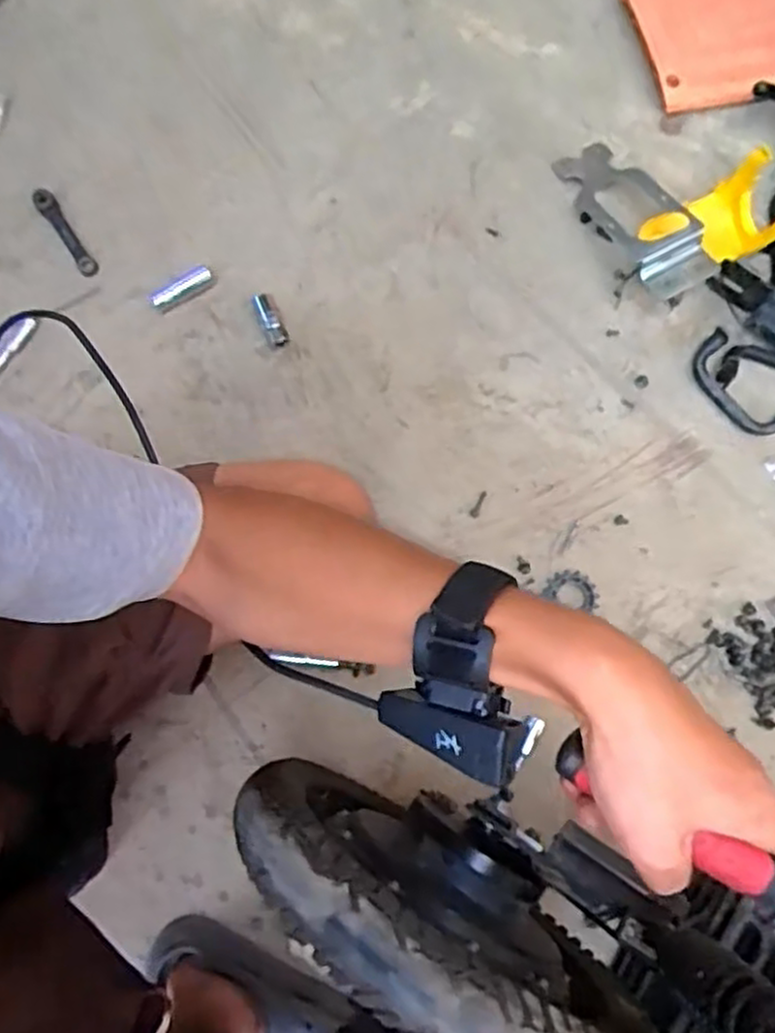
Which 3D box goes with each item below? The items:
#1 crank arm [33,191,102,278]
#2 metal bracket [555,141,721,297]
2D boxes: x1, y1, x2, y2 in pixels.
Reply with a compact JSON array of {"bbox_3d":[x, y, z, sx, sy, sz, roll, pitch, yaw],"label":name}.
[{"bbox_3d":[-0.397,-0.350,0.919,0.025,0.023,0.121,-34,82,-9],"label":"crank arm"},{"bbox_3d":[0.312,-0.379,0.943,0.105,0.037,0.231,-27,68,-5],"label":"metal bracket"}]

